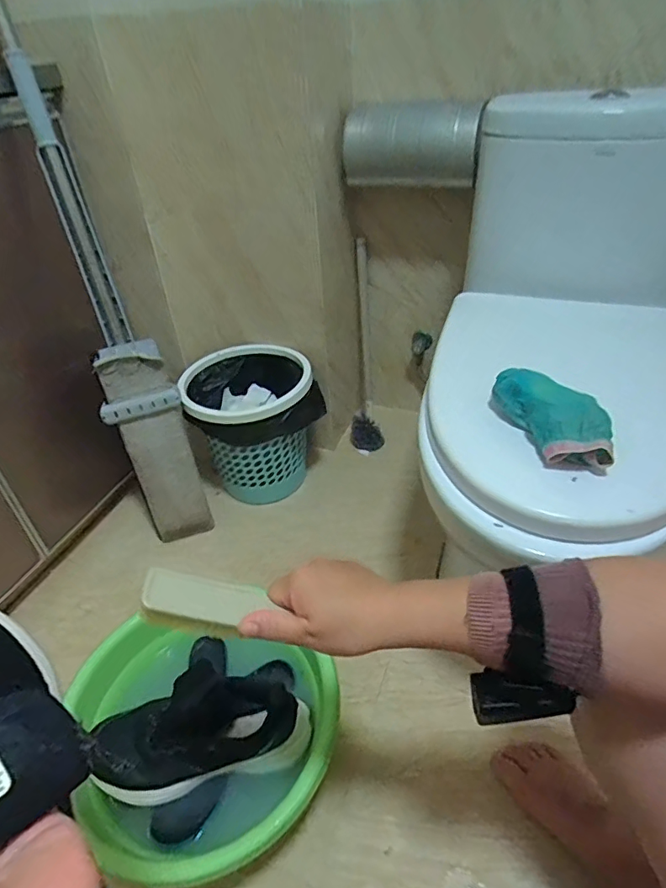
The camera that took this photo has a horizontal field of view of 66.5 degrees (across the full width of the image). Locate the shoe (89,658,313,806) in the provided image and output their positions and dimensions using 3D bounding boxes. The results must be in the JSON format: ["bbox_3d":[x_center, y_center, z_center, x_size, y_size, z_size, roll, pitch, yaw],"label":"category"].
[{"bbox_3d":[-0.176,0.379,0.678,0.285,0.089,0.117,-12,38,-10],"label":"shoe"}]

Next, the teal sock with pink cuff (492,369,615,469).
[{"bbox_3d":[0.252,-0.034,0.578,0.075,0.050,0.160,-14,39,-11],"label":"teal sock with pink cuff"}]

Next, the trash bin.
[{"bbox_3d":[-0.174,-0.037,1.142,0.269,0.281,0.232,-18,40,-17],"label":"trash bin"}]

